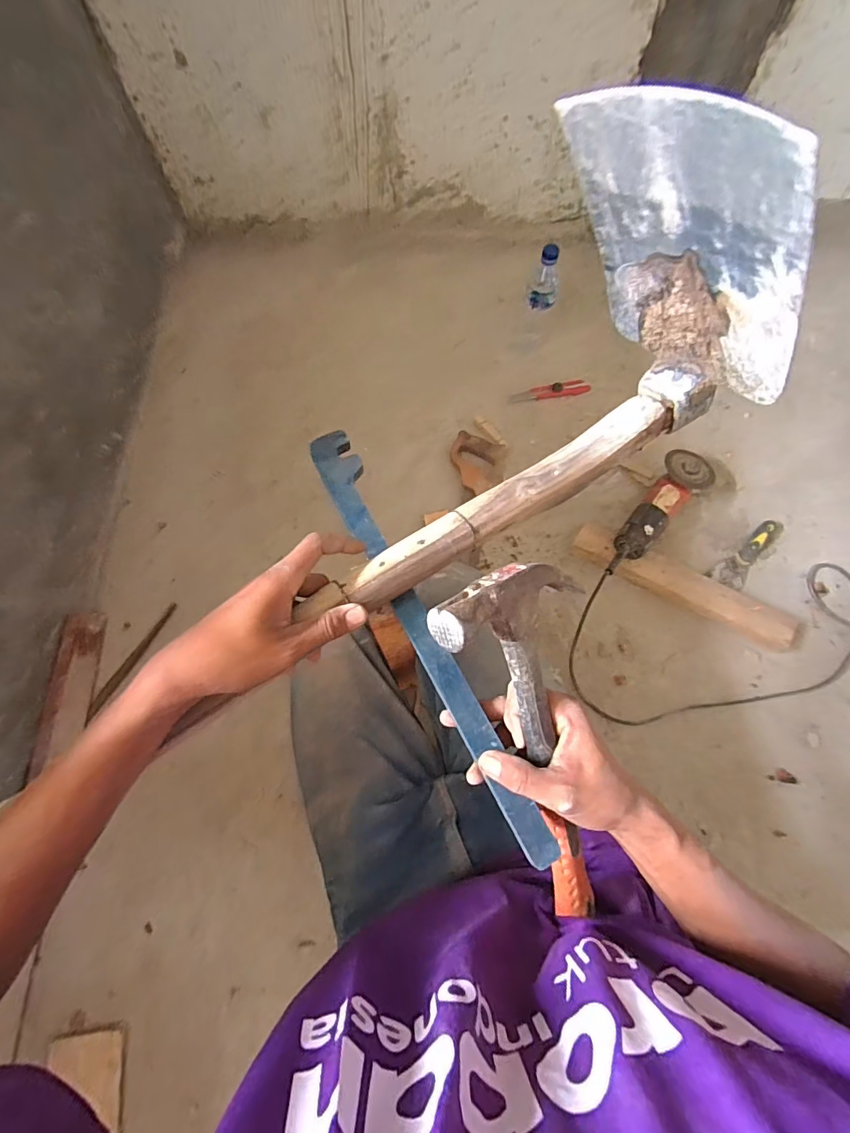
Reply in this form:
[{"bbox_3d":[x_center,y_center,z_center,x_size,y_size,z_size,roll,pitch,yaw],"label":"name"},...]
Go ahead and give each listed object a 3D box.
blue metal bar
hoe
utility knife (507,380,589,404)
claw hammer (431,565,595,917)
[{"bbox_3d":[-0.006,0.039,0.389,0.034,0.008,0.395,-26,70,-8],"label":"blue metal bar"},{"bbox_3d":[0.062,-0.131,0.312,0.374,0.224,0.181,-33,75,-10],"label":"hoe"},{"bbox_3d":[0.283,-0.397,1.060,0.190,0.027,0.033,-15,71,-5],"label":"utility knife"},{"bbox_3d":[0.095,0.132,0.354,0.114,0.036,0.304,-34,117,-29],"label":"claw hammer"}]

